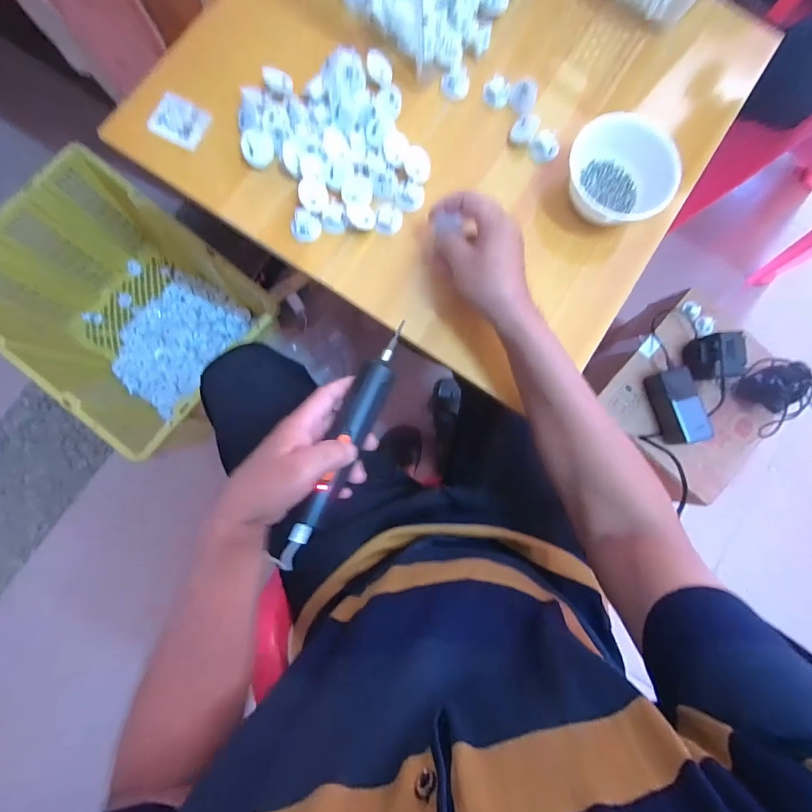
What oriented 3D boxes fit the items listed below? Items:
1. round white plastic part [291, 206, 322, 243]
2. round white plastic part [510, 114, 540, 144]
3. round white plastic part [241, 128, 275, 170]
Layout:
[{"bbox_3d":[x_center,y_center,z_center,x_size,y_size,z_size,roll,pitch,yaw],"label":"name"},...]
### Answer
[{"bbox_3d":[-0.109,-0.193,0.421,0.031,0.014,0.029,0,84,-3],"label":"round white plastic part"},{"bbox_3d":[0.135,-0.315,0.442,0.026,0.020,0.024,0,84,-3],"label":"round white plastic part"},{"bbox_3d":[-0.161,-0.279,0.424,0.033,0.007,0.034,-8,121,-14],"label":"round white plastic part"}]

